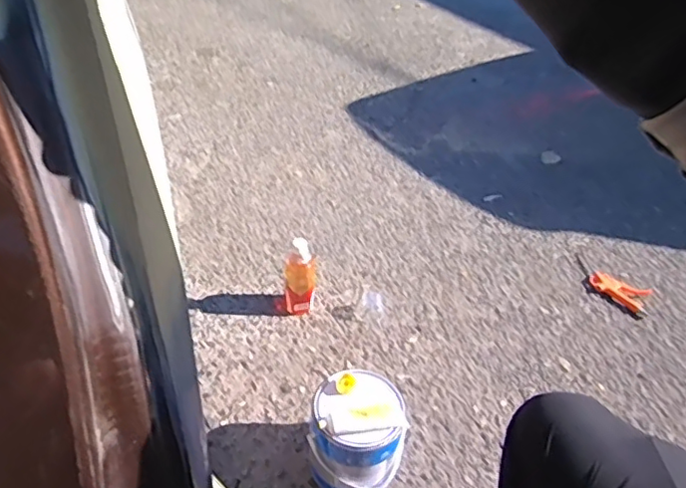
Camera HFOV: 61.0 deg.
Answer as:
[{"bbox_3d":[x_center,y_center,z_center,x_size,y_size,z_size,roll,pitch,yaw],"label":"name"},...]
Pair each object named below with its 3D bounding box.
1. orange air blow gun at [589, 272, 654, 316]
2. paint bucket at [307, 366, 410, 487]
[{"bbox_3d":[0.696,0.115,1.462,0.144,0.020,0.089,24,43,23],"label":"orange air blow gun"},{"bbox_3d":[0.023,0.325,0.999,0.148,0.196,0.146,2,39,-2],"label":"paint bucket"}]

